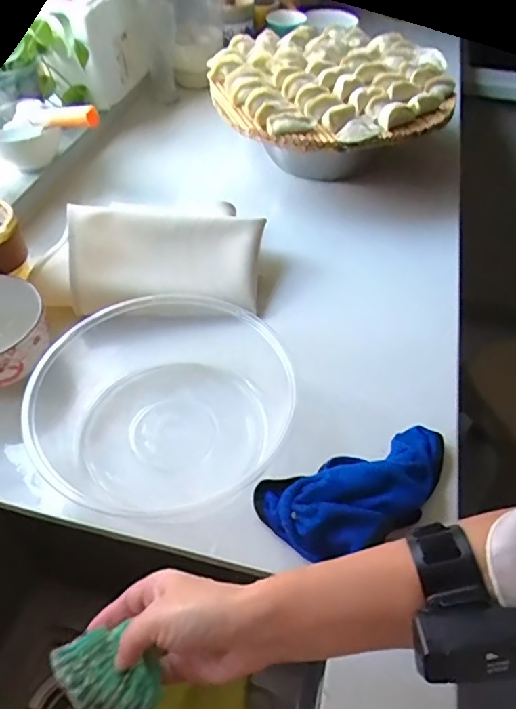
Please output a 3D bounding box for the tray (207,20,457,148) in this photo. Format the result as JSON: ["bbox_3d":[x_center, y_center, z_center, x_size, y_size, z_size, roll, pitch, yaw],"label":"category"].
[{"bbox_3d":[0.111,-0.415,0.776,0.350,0.039,0.368,-2,49,-2],"label":"tray"}]

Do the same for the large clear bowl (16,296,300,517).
[{"bbox_3d":[-0.087,0.030,0.503,0.236,0.082,0.215,0,49,0],"label":"large clear bowl"}]

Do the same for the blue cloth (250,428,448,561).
[{"bbox_3d":[0.096,0.113,0.442,0.180,0.044,0.087,-17,51,-14],"label":"blue cloth"}]

